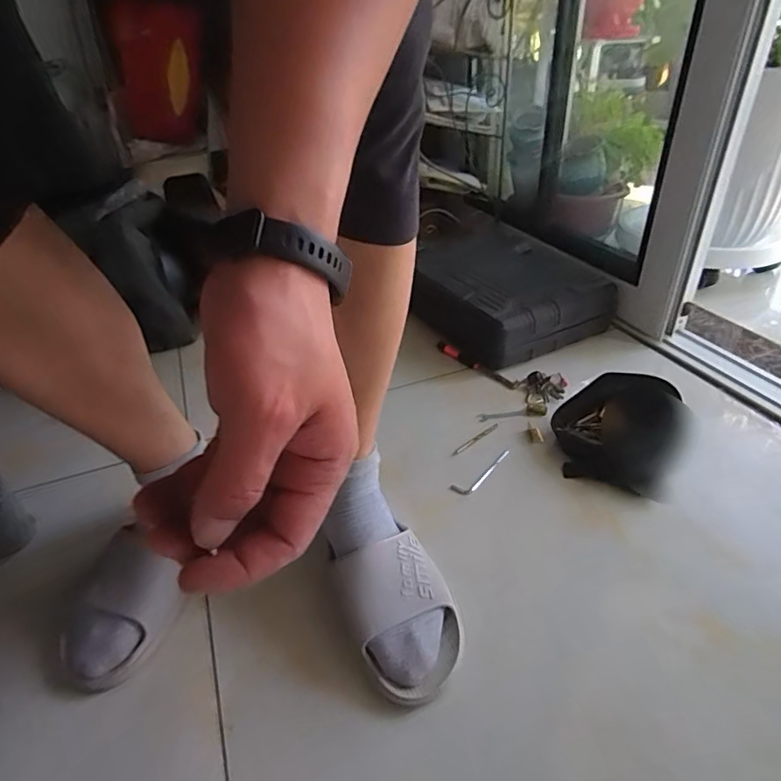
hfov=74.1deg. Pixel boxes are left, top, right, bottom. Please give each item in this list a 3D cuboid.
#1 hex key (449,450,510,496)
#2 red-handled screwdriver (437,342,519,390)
[{"bbox_3d":[0.128,0.112,0.700,0.107,0.010,0.023,-25,43,-25],"label":"hex key"},{"bbox_3d":[0.151,-0.044,0.917,0.014,0.015,0.183,-29,45,-29],"label":"red-handled screwdriver"}]

